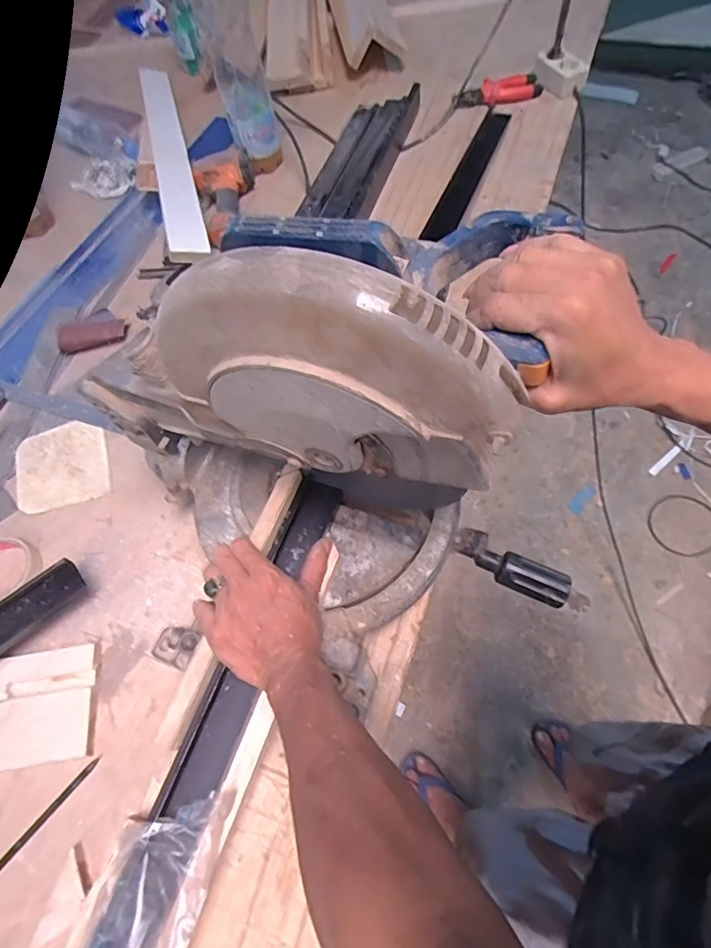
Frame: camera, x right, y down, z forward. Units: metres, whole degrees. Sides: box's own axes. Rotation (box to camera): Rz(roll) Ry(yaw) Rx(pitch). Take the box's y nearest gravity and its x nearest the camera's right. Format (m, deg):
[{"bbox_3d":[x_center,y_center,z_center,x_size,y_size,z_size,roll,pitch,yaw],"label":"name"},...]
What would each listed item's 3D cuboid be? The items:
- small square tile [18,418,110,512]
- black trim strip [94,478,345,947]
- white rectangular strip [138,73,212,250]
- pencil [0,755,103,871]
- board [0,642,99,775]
[{"bbox_3d":[-0.417,-0.012,0.713,0.127,0.004,0.133,-18,64,-5],"label":"small square tile"},{"bbox_3d":[-0.108,0.189,0.469,0.048,0.028,0.438,16,61,11],"label":"black trim strip"},{"bbox_3d":[-0.348,-0.607,0.942,0.060,0.019,0.674,-13,58,-11],"label":"white rectangular strip"},{"bbox_3d":[-0.321,0.354,0.523,0.009,0.010,0.134,35,71,18],"label":"pencil"},{"bbox_3d":[-0.414,0.270,0.560,0.237,0.010,0.118,-9,63,-5],"label":"board"}]

